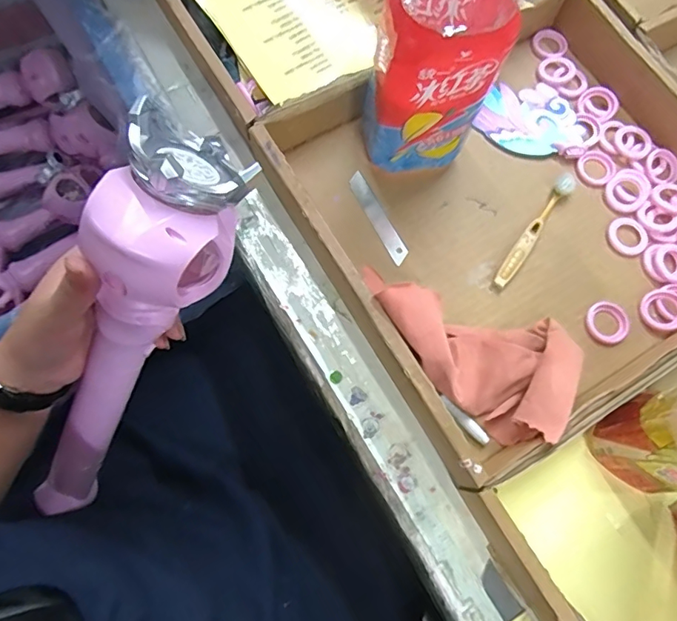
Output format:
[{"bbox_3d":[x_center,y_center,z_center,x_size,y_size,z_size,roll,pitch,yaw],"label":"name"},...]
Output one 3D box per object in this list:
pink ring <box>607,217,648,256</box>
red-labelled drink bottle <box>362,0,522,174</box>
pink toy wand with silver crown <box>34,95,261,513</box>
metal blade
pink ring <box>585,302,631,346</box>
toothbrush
[{"bbox_3d":[0.273,-0.070,0.470,0.036,0.005,0.037,0,73,-2],"label":"pink ring"},{"bbox_3d":[0.081,-0.195,0.390,0.085,0.220,0.095,21,73,5],"label":"red-labelled drink bottle"},{"bbox_3d":[-0.162,0.032,0.354,0.077,0.342,0.087,41,33,10],"label":"pink toy wand with silver crown"},{"bbox_3d":[0.037,-0.086,0.462,0.017,0.004,0.097,-25,77,-16],"label":"metal blade"},{"bbox_3d":[0.240,0.011,0.443,0.039,0.005,0.037,0,73,-2],"label":"pink ring"},{"bbox_3d":[0.183,-0.074,0.464,0.017,0.010,0.135,36,75,9],"label":"toothbrush"}]

